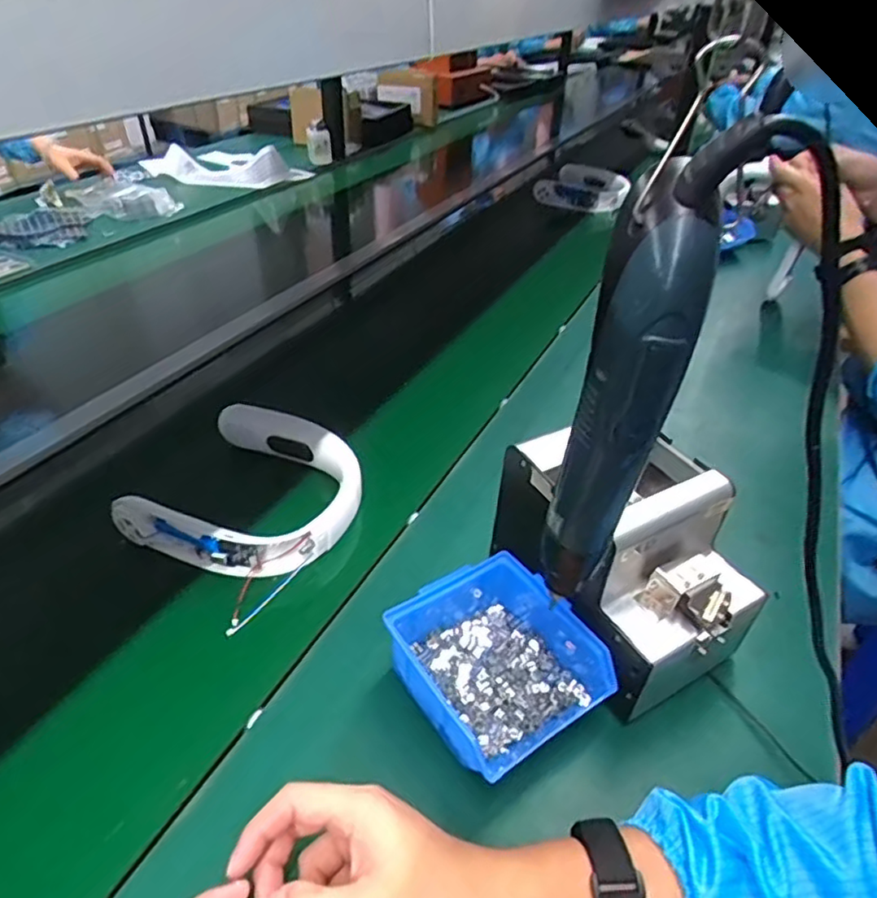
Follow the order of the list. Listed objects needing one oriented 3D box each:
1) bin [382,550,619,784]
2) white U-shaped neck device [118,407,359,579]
[{"bbox_3d":[0.038,0.150,0.468,0.130,0.063,0.157,-19,44,-26],"label":"bin"},{"bbox_3d":[-0.176,0.039,0.617,0.188,0.043,0.177,16,35,14],"label":"white U-shaped neck device"}]

